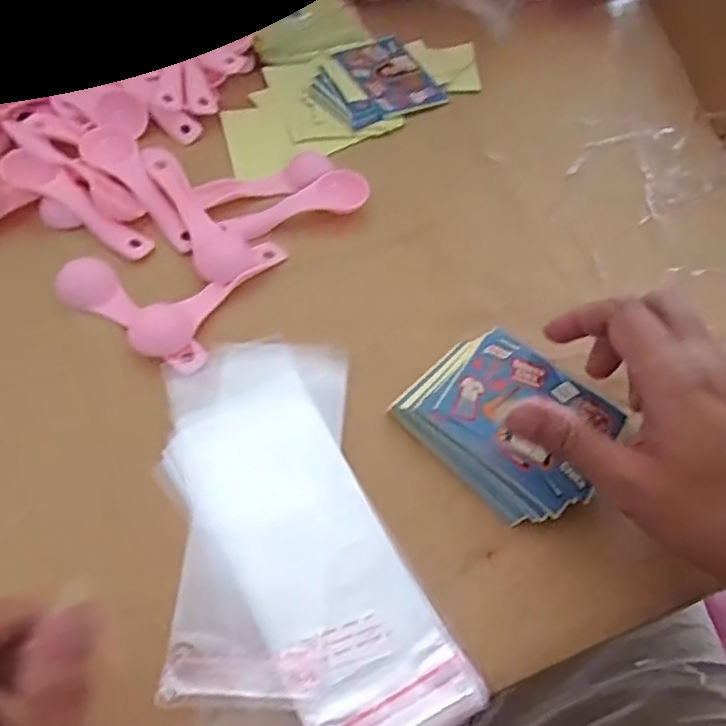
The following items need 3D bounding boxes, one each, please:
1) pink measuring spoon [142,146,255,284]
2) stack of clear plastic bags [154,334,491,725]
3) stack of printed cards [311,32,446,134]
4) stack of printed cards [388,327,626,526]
[{"bbox_3d":[-0.107,-0.099,0.415,0.034,0.016,0.118,-24,63,-16],"label":"pink measuring spoon"},{"bbox_3d":[-0.035,0.083,0.316,0.123,0.007,0.218,-11,60,-9],"label":"stack of clear plastic bags"},{"bbox_3d":[0.007,-0.225,0.505,0.095,0.007,0.094,-26,63,-17],"label":"stack of printed cards"},{"bbox_3d":[0.082,0.031,0.347,0.086,0.016,0.102,-38,67,-22],"label":"stack of printed cards"}]

